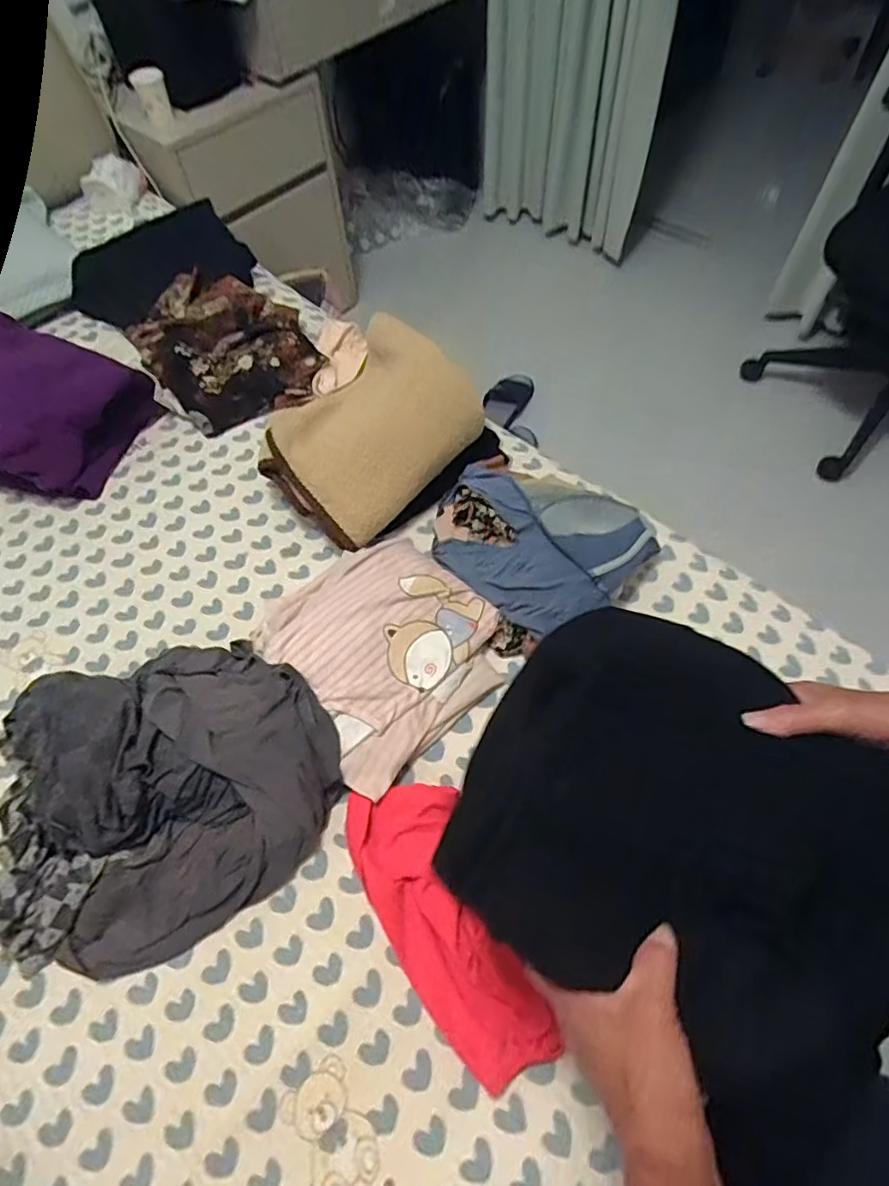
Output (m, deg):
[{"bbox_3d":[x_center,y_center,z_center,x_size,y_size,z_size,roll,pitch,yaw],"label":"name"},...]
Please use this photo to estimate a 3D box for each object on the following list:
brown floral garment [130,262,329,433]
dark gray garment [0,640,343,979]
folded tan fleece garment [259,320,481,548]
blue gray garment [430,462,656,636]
[{"bbox_3d":[-0.401,-0.451,1.094,0.273,0.079,0.397,-30,61,-14],"label":"brown floral garment"},{"bbox_3d":[-0.333,0.210,0.686,0.398,0.094,0.343,-30,61,-13],"label":"dark gray garment"},{"bbox_3d":[-0.114,-0.240,0.875,0.282,0.125,0.240,-41,65,-18],"label":"folded tan fleece garment"},{"bbox_3d":[0.123,-0.084,0.812,0.270,0.057,0.223,37,68,22],"label":"blue gray garment"}]

